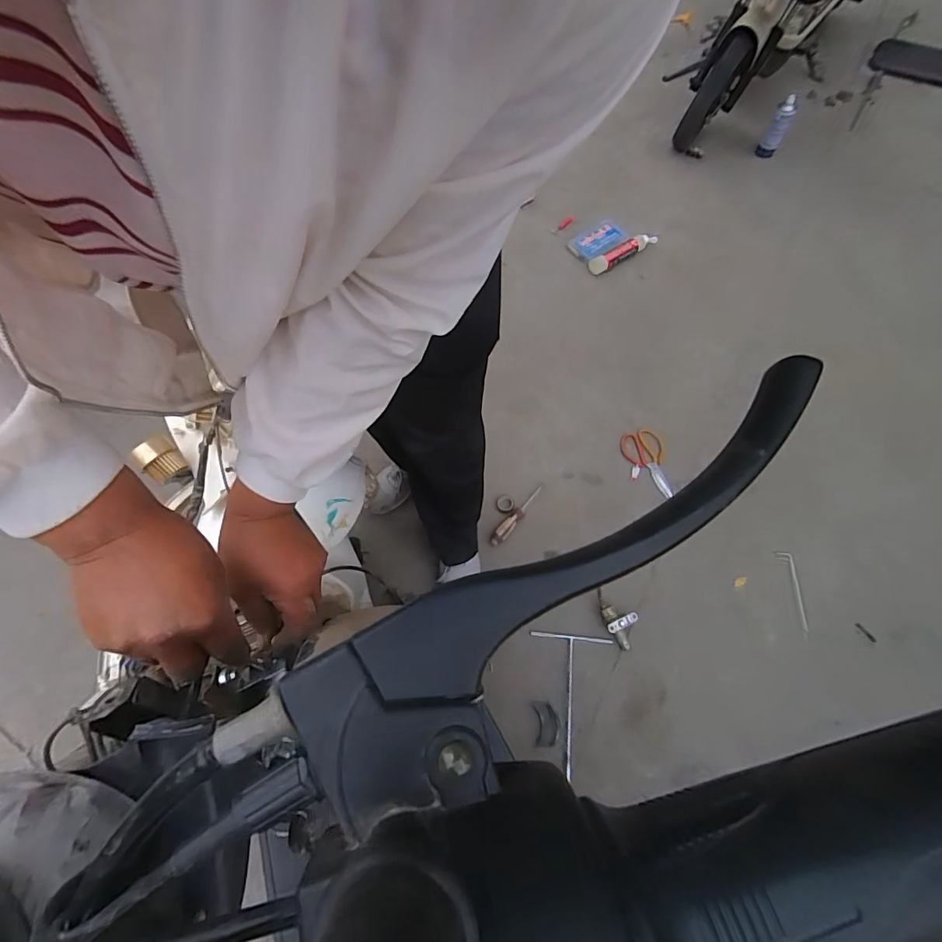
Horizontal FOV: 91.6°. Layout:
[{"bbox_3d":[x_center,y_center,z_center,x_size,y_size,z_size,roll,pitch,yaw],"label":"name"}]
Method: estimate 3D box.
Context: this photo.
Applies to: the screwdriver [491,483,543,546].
[{"bbox_3d":[0.124,0.109,1.155,0.035,0.034,0.202,41,73,19],"label":"screwdriver"}]

